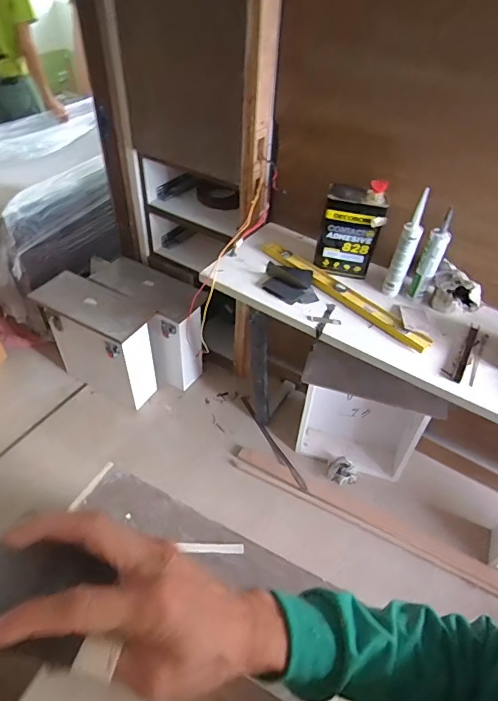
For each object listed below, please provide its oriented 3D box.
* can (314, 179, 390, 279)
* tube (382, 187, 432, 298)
[{"bbox_3d":[0.297,-0.350,1.301,0.174,0.262,0.101,6,45,2],"label":"can"},{"bbox_3d":[0.442,-0.298,1.225,0.051,0.314,0.044,16,46,12],"label":"tube"}]

